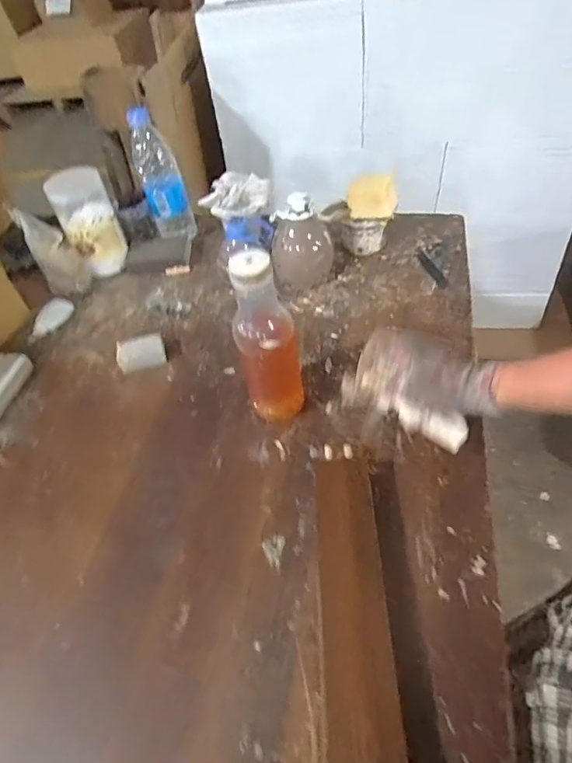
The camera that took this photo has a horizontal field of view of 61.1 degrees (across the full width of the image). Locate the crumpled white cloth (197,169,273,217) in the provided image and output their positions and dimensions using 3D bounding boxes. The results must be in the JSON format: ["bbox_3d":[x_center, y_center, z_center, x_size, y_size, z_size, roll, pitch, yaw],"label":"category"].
[{"bbox_3d":[-0.081,-0.307,0.797,0.108,0.037,0.078,-31,53,-17],"label":"crumpled white cloth"}]

